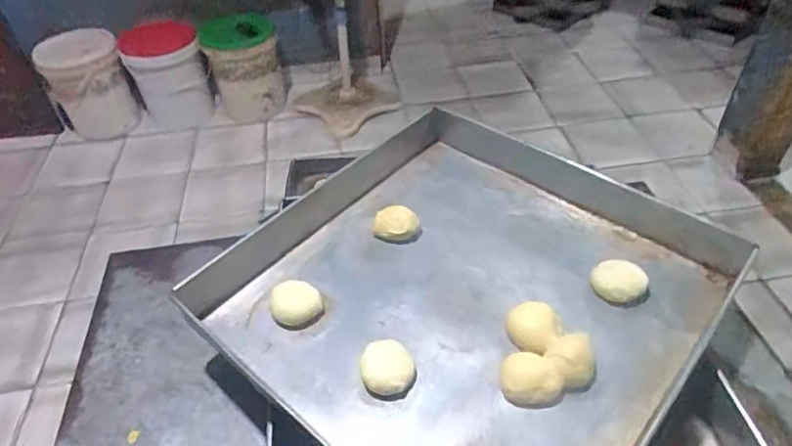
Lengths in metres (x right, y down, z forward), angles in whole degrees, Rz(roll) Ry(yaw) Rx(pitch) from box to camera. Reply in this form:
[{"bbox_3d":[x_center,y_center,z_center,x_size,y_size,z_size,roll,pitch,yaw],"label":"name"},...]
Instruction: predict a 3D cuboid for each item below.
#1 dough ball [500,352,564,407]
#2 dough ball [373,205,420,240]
[{"bbox_3d":[0.133,0.151,0.541,0.060,0.030,0.044,12,45,16],"label":"dough ball"},{"bbox_3d":[-0.001,0.001,0.709,0.056,0.033,0.041,-5,43,-2],"label":"dough ball"}]

